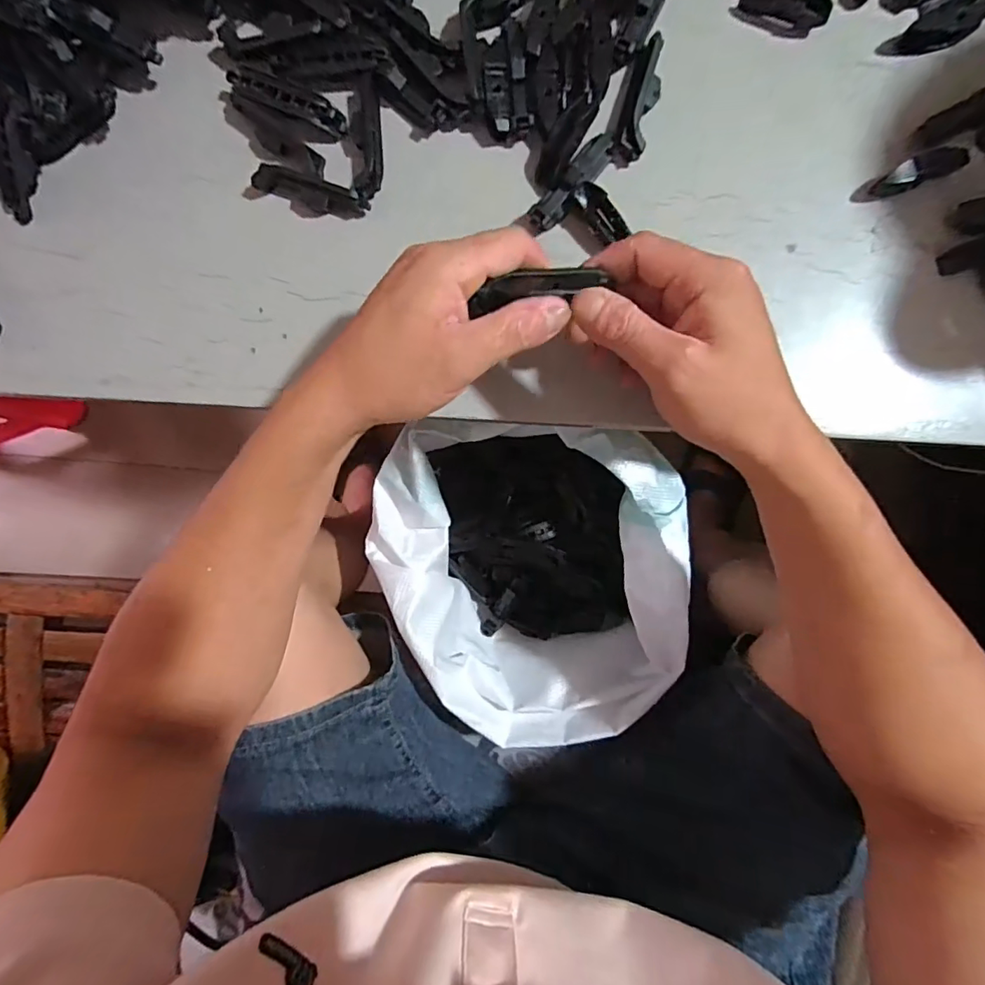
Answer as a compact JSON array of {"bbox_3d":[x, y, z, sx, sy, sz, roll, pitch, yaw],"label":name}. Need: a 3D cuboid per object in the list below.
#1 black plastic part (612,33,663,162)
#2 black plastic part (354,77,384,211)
[{"bbox_3d":[0.093,-0.244,0.316,0.018,0.014,0.074,16,91,2],"label":"black plastic part"},{"bbox_3d":[-0.079,-0.223,0.328,0.015,0.014,0.077,-1,90,2],"label":"black plastic part"}]

